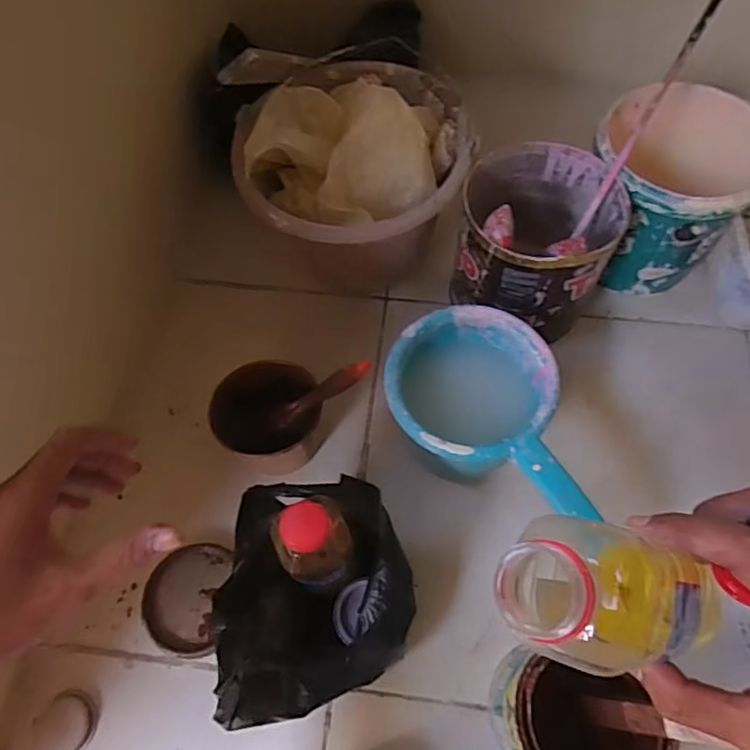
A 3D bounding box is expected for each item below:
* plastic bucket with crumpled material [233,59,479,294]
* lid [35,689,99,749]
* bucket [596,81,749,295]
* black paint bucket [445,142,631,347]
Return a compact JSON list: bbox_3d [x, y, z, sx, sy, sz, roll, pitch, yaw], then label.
[{"bbox_3d":[-0.021,-0.213,0.643,0.221,0.214,0.225,-1,63,2],"label":"plastic bucket with crumpled material"},{"bbox_3d":[-0.260,0.295,0.490,0.050,0.006,0.047,-1,63,2],"label":"lid"},{"bbox_3d":[0.300,-0.185,0.624,0.152,0.170,0.152,-1,63,2],"label":"bucket"},{"bbox_3d":[0.160,-0.134,0.596,0.148,0.190,0.159,-1,63,2],"label":"black paint bucket"}]

